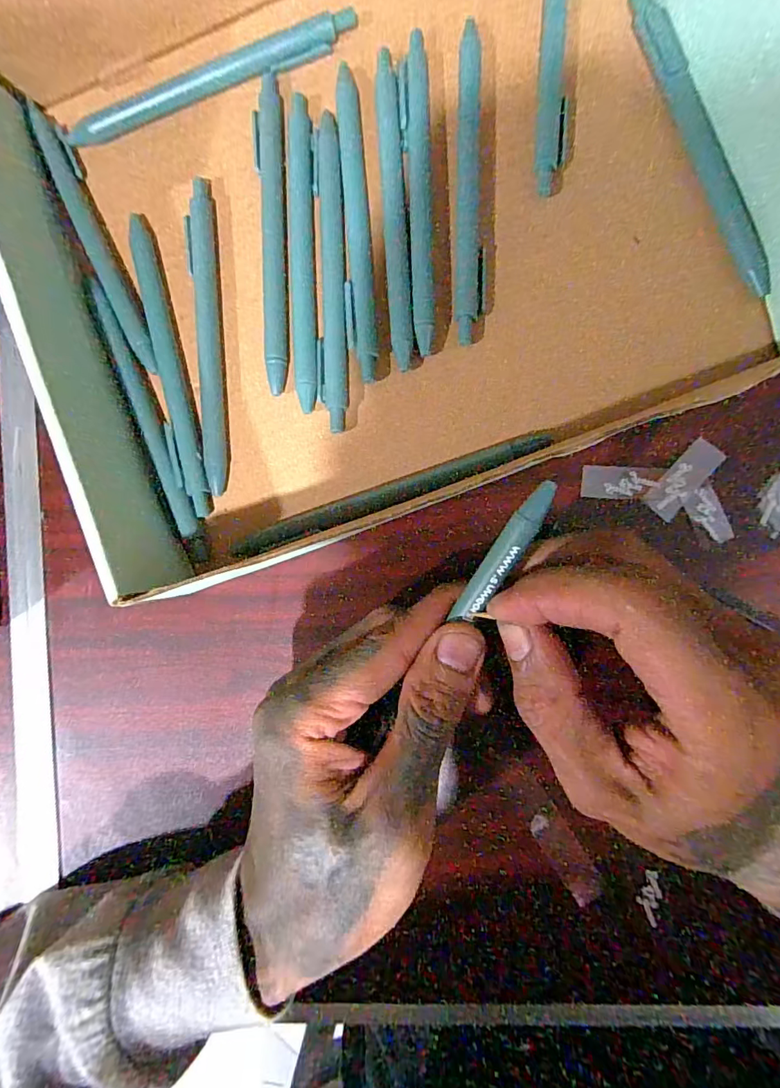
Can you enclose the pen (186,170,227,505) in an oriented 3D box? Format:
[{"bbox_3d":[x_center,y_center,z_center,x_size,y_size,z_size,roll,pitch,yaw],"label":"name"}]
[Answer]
[{"bbox_3d":[-0.087,-0.098,0.222,0.013,0.008,0.146,-3,88,4],"label":"pen"}]

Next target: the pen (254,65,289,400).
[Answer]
[{"bbox_3d":[-0.055,-0.144,0.221,0.013,0.007,0.146,-1,89,4],"label":"pen"}]

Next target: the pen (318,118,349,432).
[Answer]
[{"bbox_3d":[-0.027,-0.124,0.218,0.013,0.006,0.141,-1,89,4],"label":"pen"}]

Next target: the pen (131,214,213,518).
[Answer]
[{"bbox_3d":[-0.104,-0.083,0.222,0.011,0.008,0.142,-13,88,4],"label":"pen"}]

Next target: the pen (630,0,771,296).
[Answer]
[{"bbox_3d":[0.135,-0.173,0.205,0.010,0.006,0.137,-23,87,3],"label":"pen"}]

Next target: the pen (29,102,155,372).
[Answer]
[{"bbox_3d":[-0.141,-0.144,0.227,0.013,0.007,0.133,-22,87,3],"label":"pen"}]

